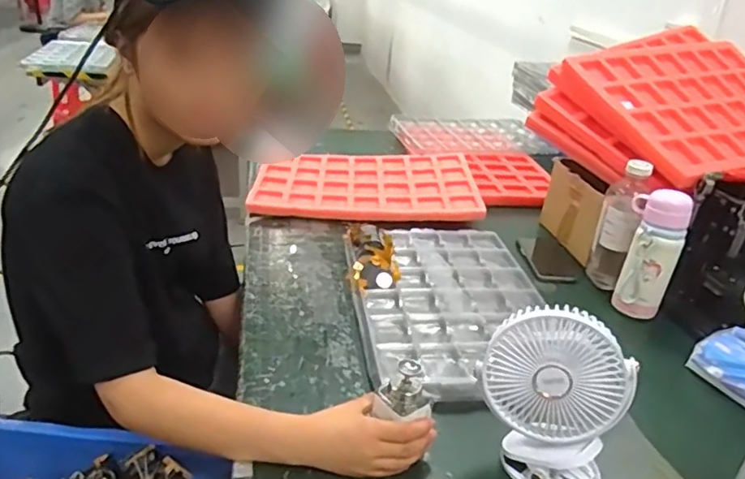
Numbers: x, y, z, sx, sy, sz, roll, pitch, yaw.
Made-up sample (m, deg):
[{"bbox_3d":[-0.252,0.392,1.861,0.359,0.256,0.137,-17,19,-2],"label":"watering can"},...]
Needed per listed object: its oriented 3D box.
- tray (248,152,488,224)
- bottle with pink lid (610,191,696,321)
[{"bbox_3d":[-0.005,-0.133,1.355,0.491,0.027,0.357,4,28,6],"label":"tray"},{"bbox_3d":[0.459,0.024,0.966,0.078,0.208,0.071,7,27,3],"label":"bottle with pink lid"}]

